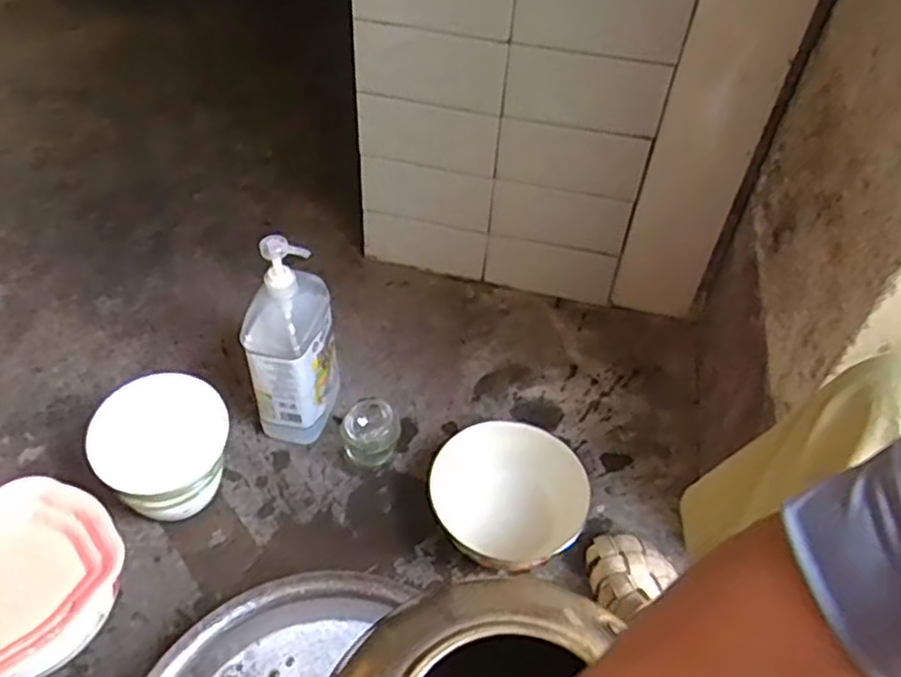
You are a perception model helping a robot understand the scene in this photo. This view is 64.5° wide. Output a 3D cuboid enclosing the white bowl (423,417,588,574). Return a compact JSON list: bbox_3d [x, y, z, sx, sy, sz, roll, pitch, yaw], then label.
[{"bbox_3d":[0.076,0.183,0.854,0.141,0.088,0.173,-14,50,-19],"label":"white bowl"}]

